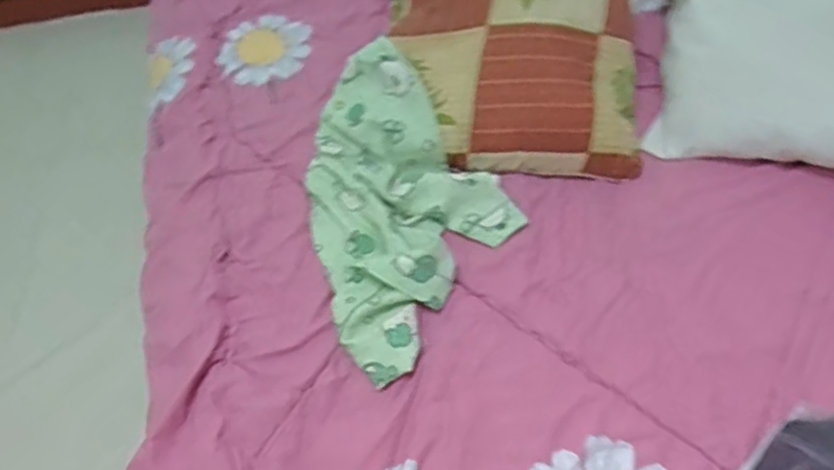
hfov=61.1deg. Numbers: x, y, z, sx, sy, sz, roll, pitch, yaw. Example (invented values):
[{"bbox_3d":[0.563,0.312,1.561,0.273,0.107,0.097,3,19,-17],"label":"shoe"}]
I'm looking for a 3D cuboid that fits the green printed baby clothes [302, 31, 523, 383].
[{"bbox_3d":[-0.011,-0.052,0.853,0.237,0.101,0.393,-16,57,-6],"label":"green printed baby clothes"}]

